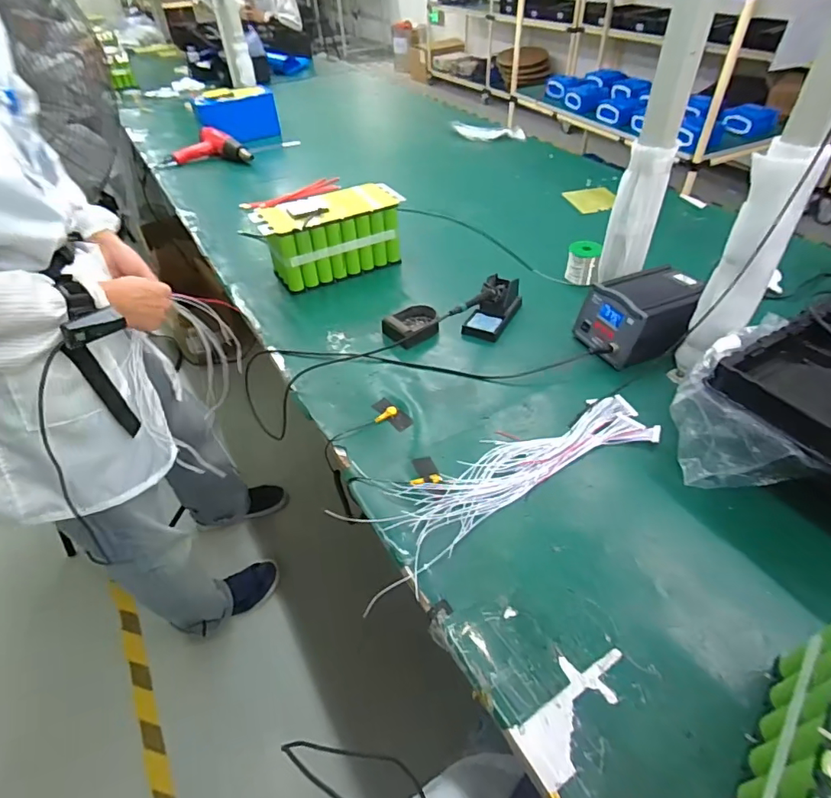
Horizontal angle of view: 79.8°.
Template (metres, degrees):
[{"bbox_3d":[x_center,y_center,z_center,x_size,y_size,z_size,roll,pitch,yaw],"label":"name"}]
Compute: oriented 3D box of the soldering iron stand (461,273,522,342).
[{"bbox_3d":[0.154,-0.187,0.972,0.075,0.066,0.145,22,50,24],"label":"soldering iron stand"}]

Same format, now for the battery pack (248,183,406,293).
[{"bbox_3d":[-0.183,-0.372,1.116,0.308,0.138,0.133,-22,47,-18],"label":"battery pack"}]

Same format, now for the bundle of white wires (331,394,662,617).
[{"bbox_3d":[0.137,0.111,0.690,0.462,0.026,0.149,-20,48,-14],"label":"bundle of white wires"}]

